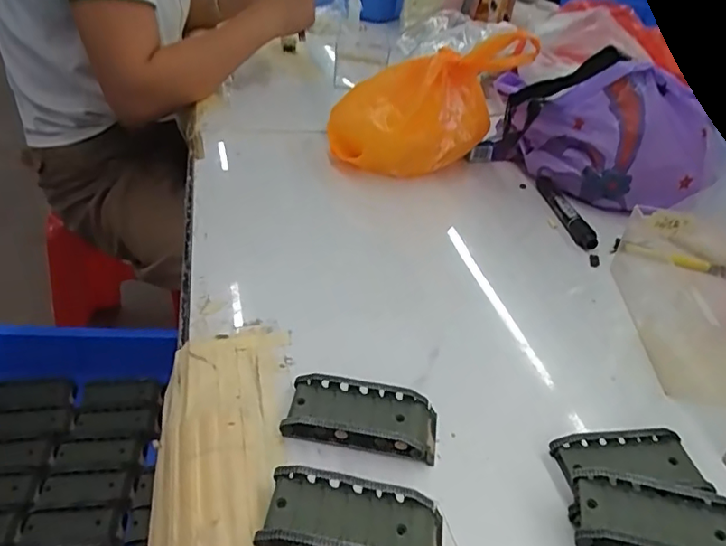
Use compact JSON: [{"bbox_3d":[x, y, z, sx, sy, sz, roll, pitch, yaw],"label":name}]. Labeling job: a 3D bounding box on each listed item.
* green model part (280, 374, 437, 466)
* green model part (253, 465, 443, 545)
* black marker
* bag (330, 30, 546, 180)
[{"bbox_3d":[0.001,0.093,0.363,0.096,0.018,0.046,10,36,3],"label":"green model part"},{"bbox_3d":[-0.004,0.136,0.299,0.096,0.023,0.045,10,36,3],"label":"green model part"},{"bbox_3d":[0.229,-0.073,0.631,0.020,0.017,0.145,2,36,-7],"label":"black marker"},{"bbox_3d":[0.071,-0.197,0.636,0.199,0.162,0.089,1,36,-10],"label":"bag"}]

